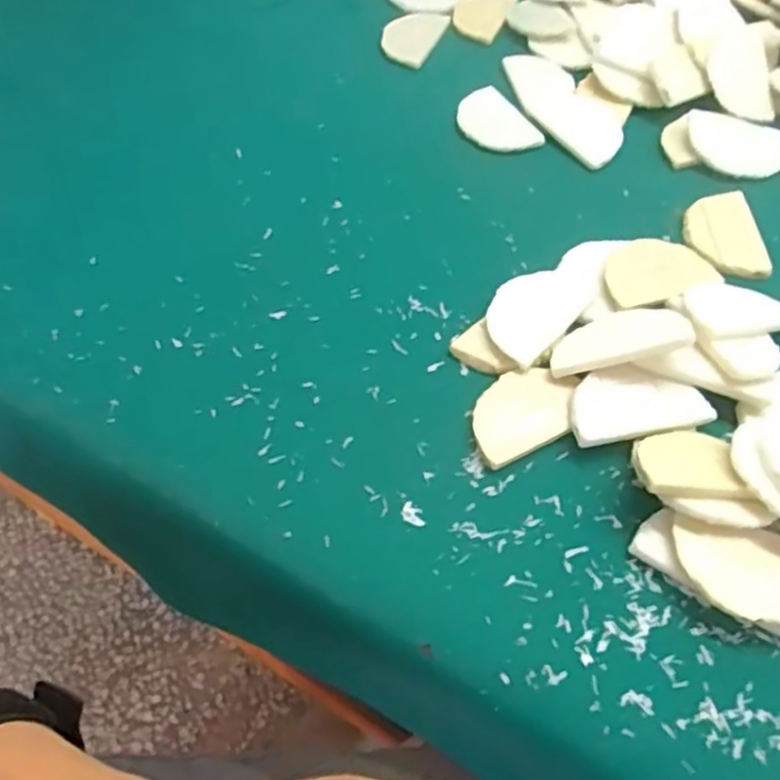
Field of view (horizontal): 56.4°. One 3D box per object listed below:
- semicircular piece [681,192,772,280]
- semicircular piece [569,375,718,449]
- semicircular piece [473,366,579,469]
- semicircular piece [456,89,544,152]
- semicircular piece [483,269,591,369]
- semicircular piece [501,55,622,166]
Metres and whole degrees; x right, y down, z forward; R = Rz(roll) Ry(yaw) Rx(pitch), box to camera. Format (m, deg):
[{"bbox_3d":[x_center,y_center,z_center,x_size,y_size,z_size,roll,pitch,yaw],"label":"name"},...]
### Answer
[{"bbox_3d":[0.201,-0.095,0.441,0.043,0.004,0.069,0,56,3],"label":"semicircular piece"},{"bbox_3d":[0.123,0.008,0.365,0.067,0.007,0.036,-7,56,-2],"label":"semicircular piece"},{"bbox_3d":[0.068,0.011,0.371,0.059,0.008,0.043,-25,59,-14],"label":"semicircular piece"},{"bbox_3d":[0.071,-0.187,0.509,0.043,0.005,0.074,-22,58,-11],"label":"semicircular piece"},{"bbox_3d":[0.081,-0.044,0.409,0.044,0.008,0.071,38,65,24],"label":"semicircular piece"},{"bbox_3d":[0.123,-0.207,0.525,0.047,0.006,0.136,-21,58,-11],"label":"semicircular piece"}]

